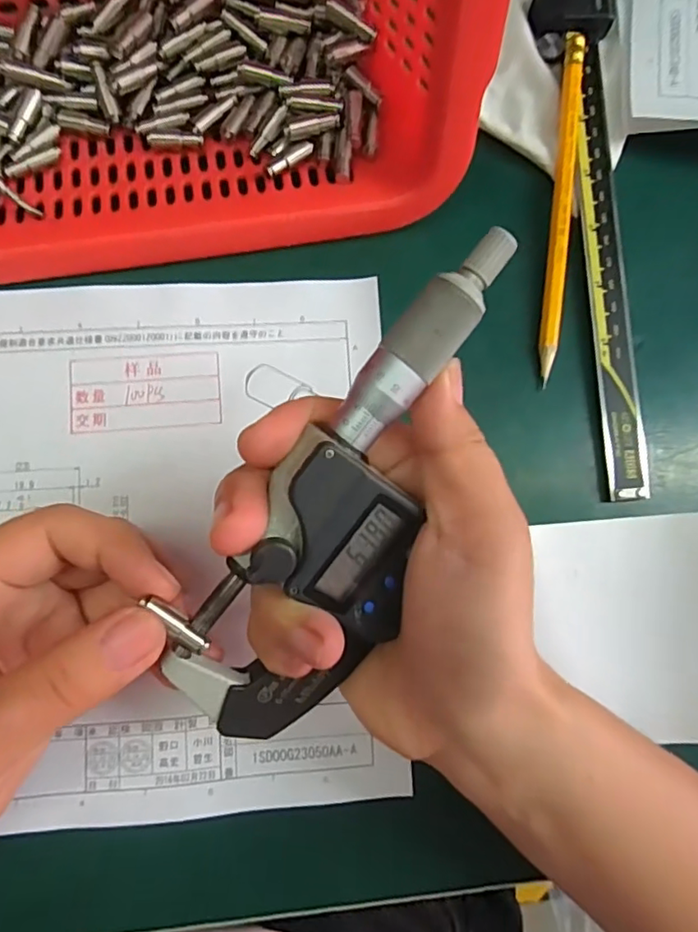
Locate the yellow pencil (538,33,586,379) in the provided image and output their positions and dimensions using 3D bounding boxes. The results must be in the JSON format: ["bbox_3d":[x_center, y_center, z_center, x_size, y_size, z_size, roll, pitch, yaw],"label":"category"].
[{"bbox_3d":[0.092,-0.112,0.247,0.010,0.006,0.150,6,84,-4],"label":"yellow pencil"}]

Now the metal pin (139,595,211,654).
[{"bbox_3d":[-0.049,0.046,0.163,0.005,0.005,0.022,-46,103,-4],"label":"metal pin"}]

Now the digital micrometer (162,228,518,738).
[{"bbox_3d":[0.001,0.011,0.159,0.050,0.025,0.159,26,100,-2],"label":"digital micrometer"}]

